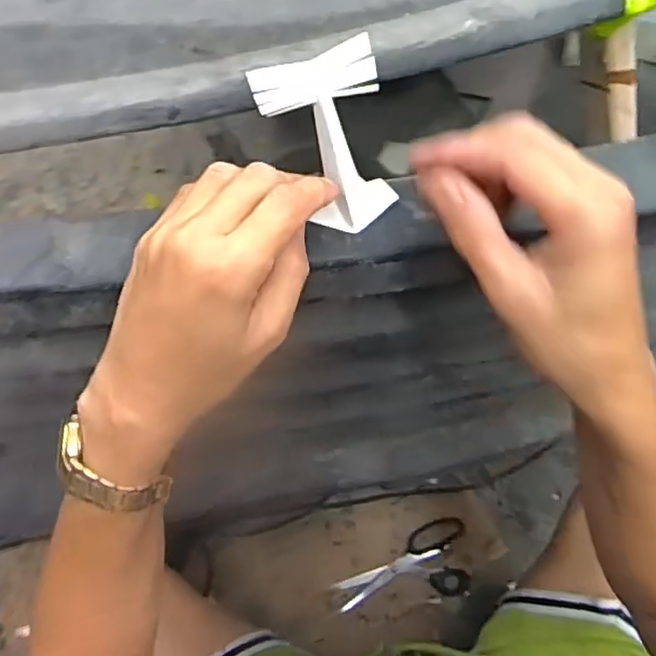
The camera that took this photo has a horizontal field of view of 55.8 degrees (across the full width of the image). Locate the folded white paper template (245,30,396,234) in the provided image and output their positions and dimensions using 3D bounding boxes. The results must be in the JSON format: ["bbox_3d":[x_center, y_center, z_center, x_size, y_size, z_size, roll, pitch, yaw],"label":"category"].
[{"bbox_3d":[0.002,-0.086,0.295,0.054,0.084,0.012,-21,33,-5],"label":"folded white paper template"}]

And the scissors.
[{"bbox_3d":[0.110,0.354,0.932,0.199,0.016,0.107,-8,72,-1],"label":"scissors"}]

